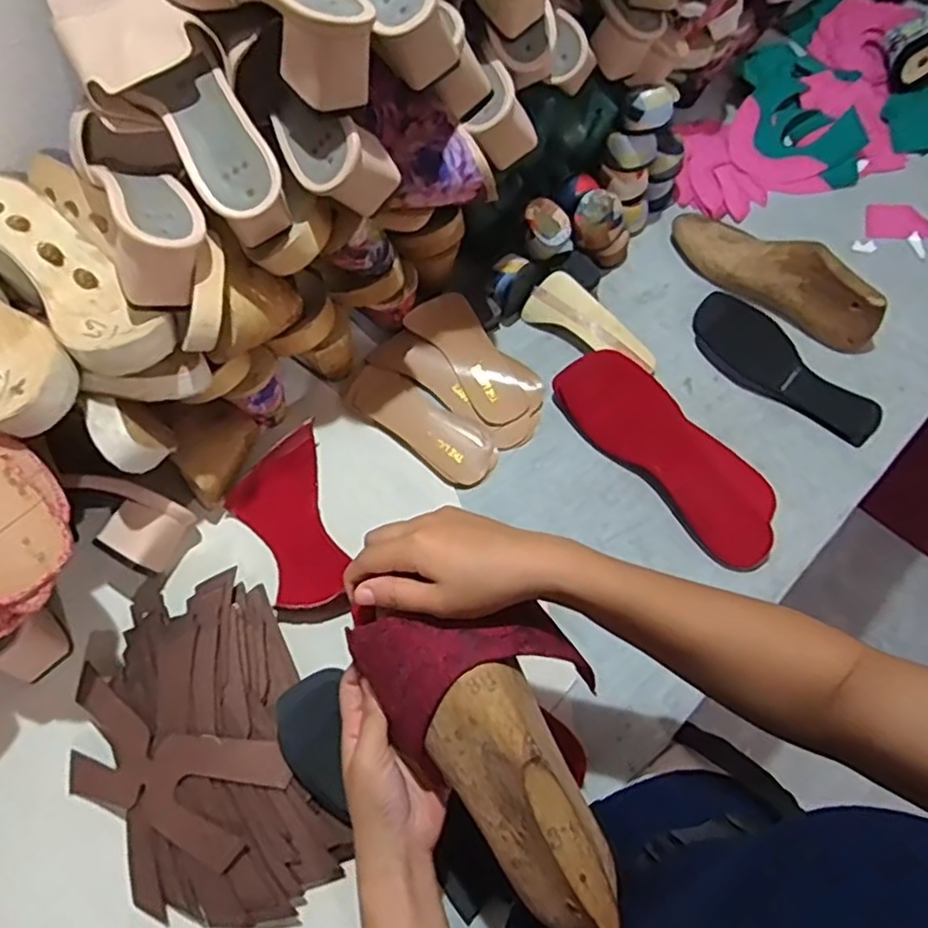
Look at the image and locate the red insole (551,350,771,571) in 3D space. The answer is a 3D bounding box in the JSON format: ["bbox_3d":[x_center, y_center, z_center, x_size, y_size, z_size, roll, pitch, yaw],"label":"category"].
[{"bbox_3d":[0.197,-0.014,0.642,0.082,0.044,0.241,-38,71,-18],"label":"red insole"}]

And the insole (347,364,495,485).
[{"bbox_3d":[-0.038,-0.043,0.660,0.155,0.020,0.064,36,69,15],"label":"insole"}]

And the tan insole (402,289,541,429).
[{"bbox_3d":[0.011,-0.109,0.692,0.067,0.032,0.155,-39,85,-18],"label":"tan insole"}]

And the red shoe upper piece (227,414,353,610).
[{"bbox_3d":[-0.161,0.053,0.611,0.087,0.031,0.162,-17,66,-9],"label":"red shoe upper piece"}]

